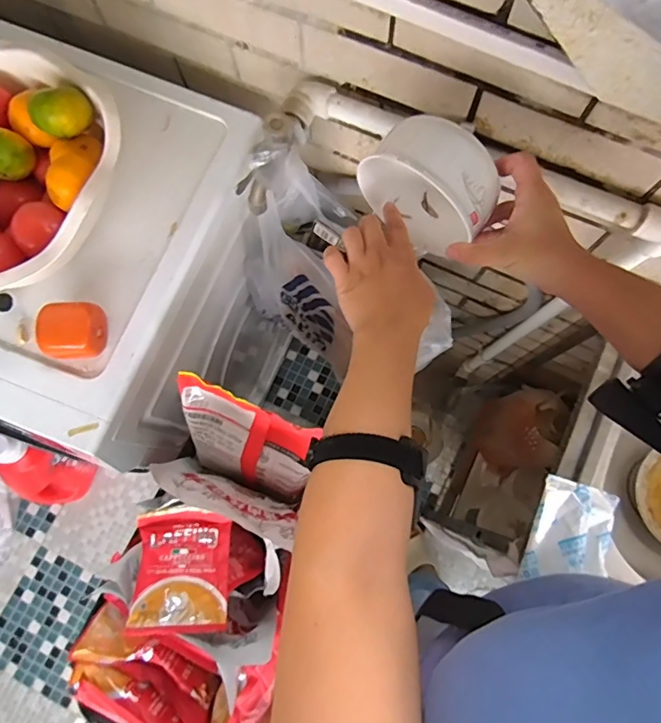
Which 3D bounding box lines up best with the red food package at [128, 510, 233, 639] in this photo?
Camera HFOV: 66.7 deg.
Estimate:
[{"bbox_3d":[-0.142,0.198,0.479,0.083,0.019,0.106,5,65,-17],"label":"red food package"}]

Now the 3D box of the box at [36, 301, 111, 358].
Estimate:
[{"bbox_3d":[-0.285,-0.032,0.554,0.066,0.041,0.059,0,77,1],"label":"box"}]

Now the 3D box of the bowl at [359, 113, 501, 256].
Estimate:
[{"bbox_3d":[0.090,-0.161,0.475,0.124,0.136,0.055,37,80,9],"label":"bowl"}]

